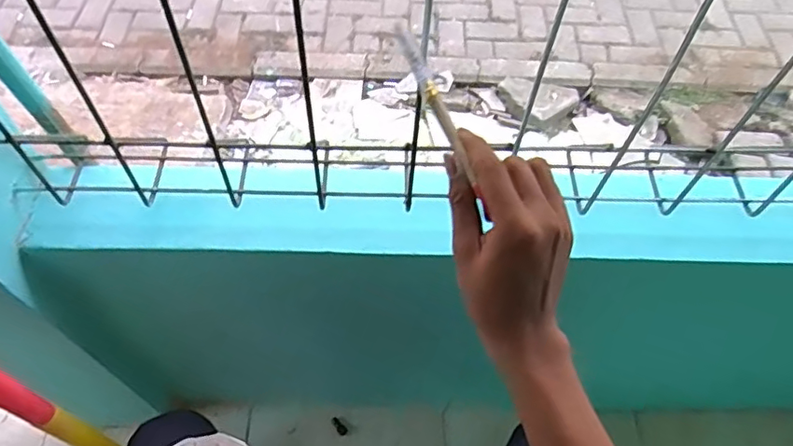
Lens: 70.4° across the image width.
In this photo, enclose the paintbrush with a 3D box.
[{"bbox_3d":[0.032,-0.075,0.392,0.014,0.013,0.157,-18,71,-14],"label":"paintbrush"}]

